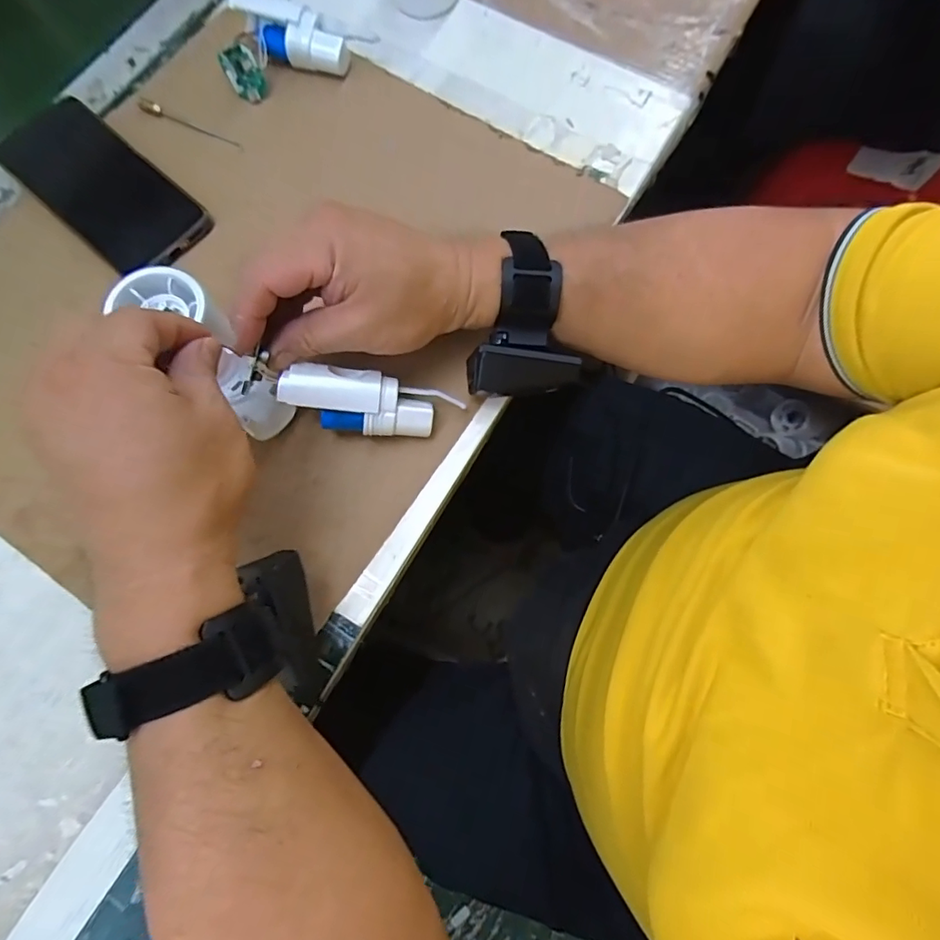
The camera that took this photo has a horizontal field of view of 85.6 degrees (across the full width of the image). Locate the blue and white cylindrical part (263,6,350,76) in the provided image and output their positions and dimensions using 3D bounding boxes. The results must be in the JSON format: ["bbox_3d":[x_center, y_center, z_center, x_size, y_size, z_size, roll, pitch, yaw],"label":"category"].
[{"bbox_3d":[-0.127,-0.337,0.403,0.065,0.030,0.031,12,76,3],"label":"blue and white cylindrical part"}]

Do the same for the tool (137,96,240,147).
[{"bbox_3d":[-0.222,-0.272,0.398,0.089,0.005,0.010,25,77,7],"label":"tool"}]

